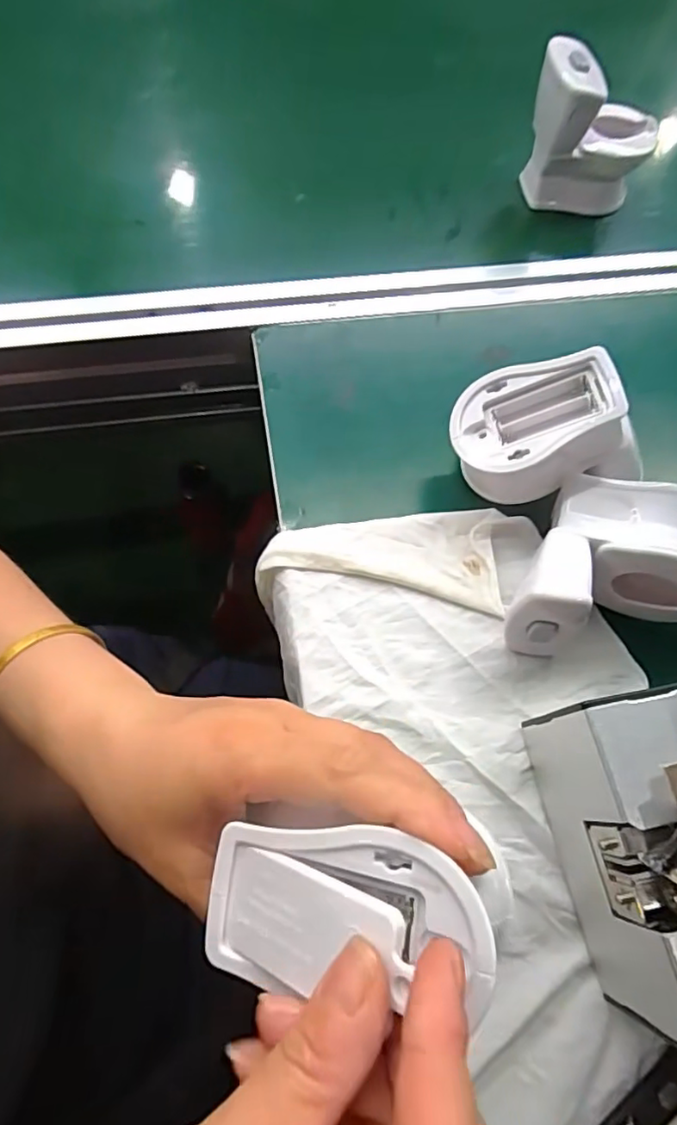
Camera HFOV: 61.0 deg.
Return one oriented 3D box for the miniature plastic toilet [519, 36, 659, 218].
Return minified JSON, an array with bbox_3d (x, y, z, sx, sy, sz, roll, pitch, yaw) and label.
[{"bbox_3d":[0.199,-0.338,0.451,0.092,0.093,0.059,-8,68,-6],"label":"miniature plastic toilet"}]

